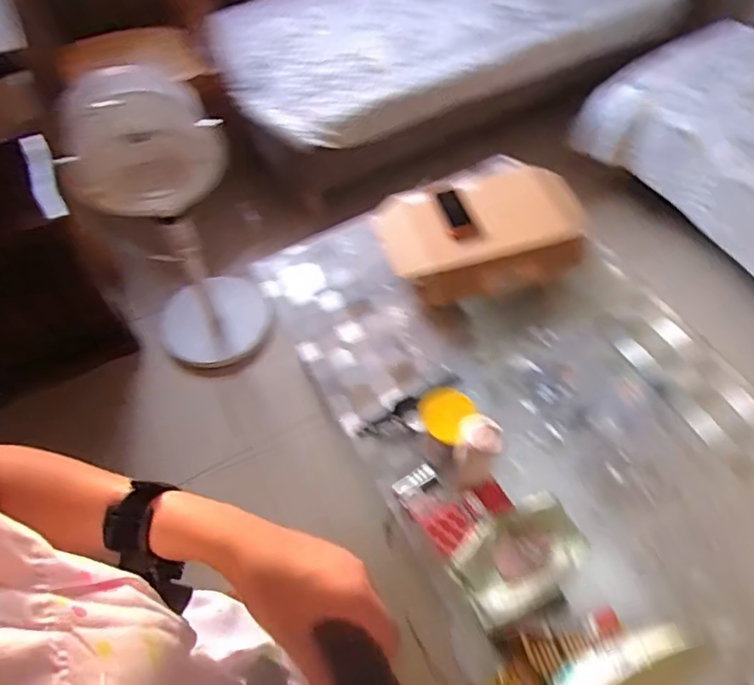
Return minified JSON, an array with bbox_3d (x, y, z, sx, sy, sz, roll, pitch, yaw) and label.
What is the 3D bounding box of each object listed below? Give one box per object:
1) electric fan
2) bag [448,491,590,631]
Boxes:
[{"bbox_3d":[-0.503,-0.274,1.432,0.304,0.828,0.373,-23,60,-12],"label":"electric fan"},{"bbox_3d":[0.227,0.338,0.909,0.203,0.032,0.133,-28,62,-15],"label":"bag"}]

